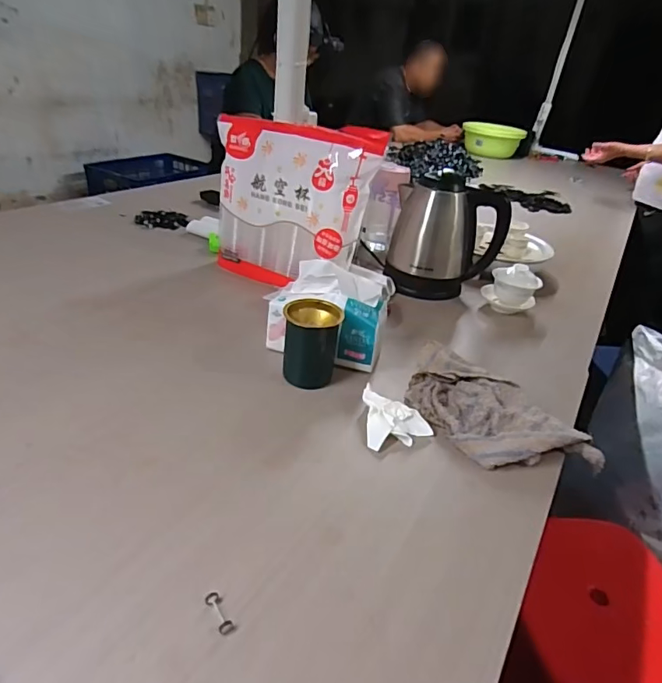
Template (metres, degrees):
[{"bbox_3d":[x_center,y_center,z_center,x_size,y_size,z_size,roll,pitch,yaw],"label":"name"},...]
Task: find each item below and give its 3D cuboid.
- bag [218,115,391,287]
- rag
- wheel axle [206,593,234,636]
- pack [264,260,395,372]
[{"bbox_3d":[-0.076,-0.231,0.853,0.310,0.271,0.079,17,34,18],"label":"bag"},{"bbox_3d":[0.203,0.092,0.594,0.246,0.044,0.130,25,37,28],"label":"rag"},{"bbox_3d":[-0.088,0.214,0.380,0.011,0.007,0.033,-17,38,-30],"label":"wheel axle"},{"bbox_3d":[-0.008,-0.044,0.696,0.176,0.135,0.087,13,33,12],"label":"pack"}]

